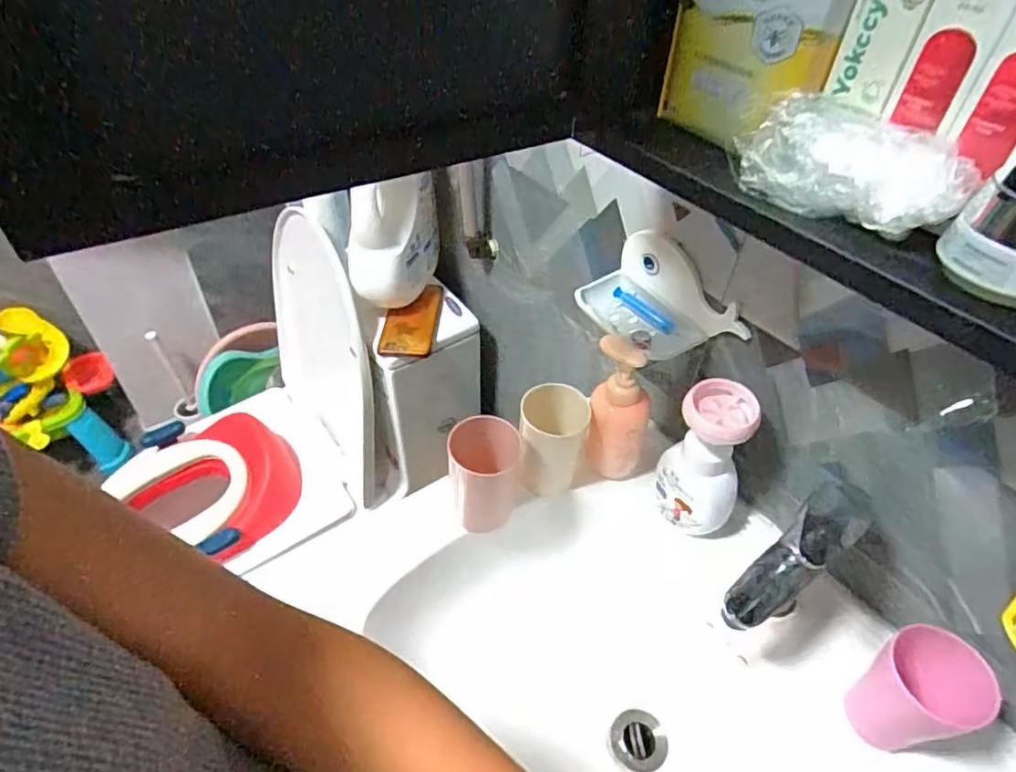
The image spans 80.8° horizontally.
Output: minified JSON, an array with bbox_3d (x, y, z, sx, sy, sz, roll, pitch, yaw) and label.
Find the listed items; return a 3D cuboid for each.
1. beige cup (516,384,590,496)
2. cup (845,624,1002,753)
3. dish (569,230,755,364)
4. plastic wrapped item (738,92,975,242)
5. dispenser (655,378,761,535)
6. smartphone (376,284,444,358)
[{"bbox_3d":[0.048,0.059,0.641,0.071,0.107,0.062,9,45,7],"label":"beige cup"},{"bbox_3d":[0.323,0.239,0.469,0.070,0.098,0.065,1,45,-1],"label":"cup"},{"bbox_3d":[0.142,-0.078,0.586,0.088,0.081,0.158,-22,50,-23],"label":"dish"},{"bbox_3d":[0.202,-0.128,0.354,0.045,0.051,0.123,-32,54,-30],"label":"plastic wrapped item"},{"bbox_3d":[0.194,0.073,0.583,0.076,0.159,0.060,24,48,20],"label":"dispenser"},{"bbox_3d":[-0.144,-0.098,0.884,0.075,0.015,0.130,9,68,-4],"label":"smartphone"}]

